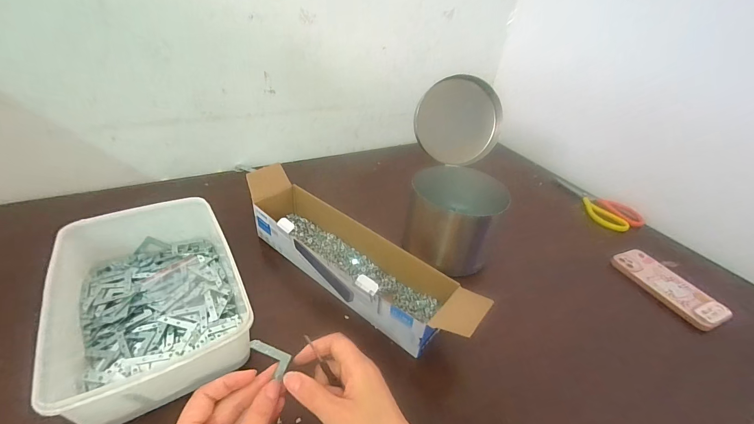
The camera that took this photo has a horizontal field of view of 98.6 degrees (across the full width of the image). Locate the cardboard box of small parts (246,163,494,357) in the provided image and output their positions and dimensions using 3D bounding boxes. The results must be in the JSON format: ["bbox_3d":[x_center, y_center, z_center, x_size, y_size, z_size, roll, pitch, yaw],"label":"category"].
[{"bbox_3d":[-0.042,0.062,0.479,0.402,0.084,0.098,29,41,29],"label":"cardboard box of small parts"}]

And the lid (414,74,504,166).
[{"bbox_3d":[0.145,-0.159,0.571,0.150,0.148,0.018,-17,15,0],"label":"lid"}]

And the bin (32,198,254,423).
[{"bbox_3d":[-0.270,0.094,0.395,0.177,0.070,0.280,-17,41,-30],"label":"bin"}]

